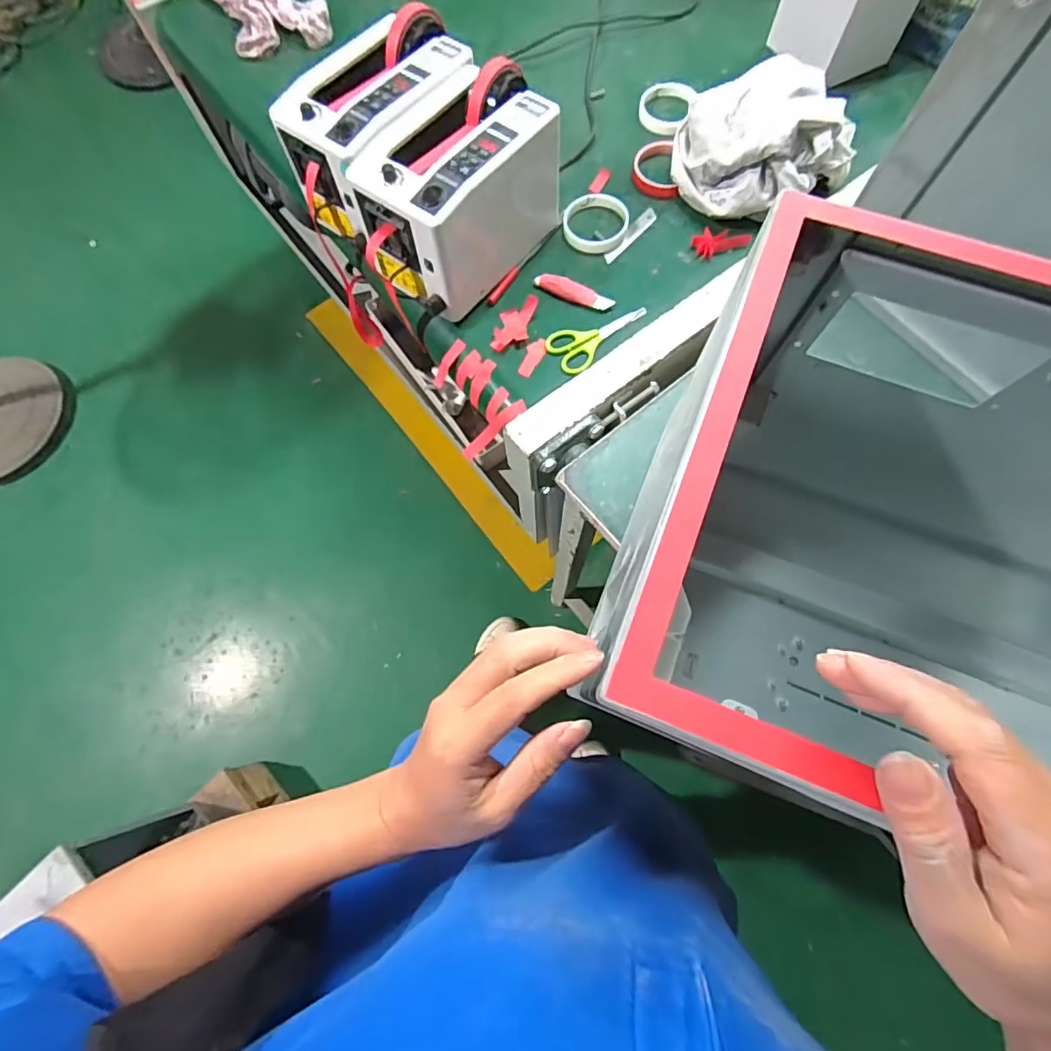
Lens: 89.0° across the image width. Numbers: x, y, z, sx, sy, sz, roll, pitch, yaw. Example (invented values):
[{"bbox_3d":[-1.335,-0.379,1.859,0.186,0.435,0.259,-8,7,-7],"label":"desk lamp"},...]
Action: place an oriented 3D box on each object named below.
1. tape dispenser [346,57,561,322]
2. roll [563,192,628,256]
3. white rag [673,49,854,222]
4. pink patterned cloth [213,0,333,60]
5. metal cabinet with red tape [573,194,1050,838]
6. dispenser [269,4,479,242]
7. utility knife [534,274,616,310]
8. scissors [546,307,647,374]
[{"bbox_3d":[-0.074,-0.386,0.629,0.141,0.150,0.246,35,77,12],"label":"tape dispenser"},{"bbox_3d":[0.093,-0.394,0.696,0.083,0.014,0.086,-1,72,2],"label":"roll"},{"bbox_3d":[0.296,-0.484,0.674,0.201,0.102,0.183,-33,74,-8],"label":"white rag"},{"bbox_3d":[-0.437,-0.865,0.861,0.156,0.047,0.298,-31,74,-7],"label":"pink patterned cloth"},{"bbox_3d":[0.357,0.073,0.388,0.552,0.335,0.305,18,74,8],"label":"metal cabinet with red tape"},{"bbox_3d":[-0.167,-0.479,0.660,0.160,0.143,0.237,40,78,13],"label":"dispenser"},{"bbox_3d":[0.060,-0.290,0.663,0.101,0.007,0.027,29,76,11],"label":"utility knife"},{"bbox_3d":[0.080,-0.235,0.644,0.123,0.005,0.063,-43,76,-11],"label":"scissors"}]

